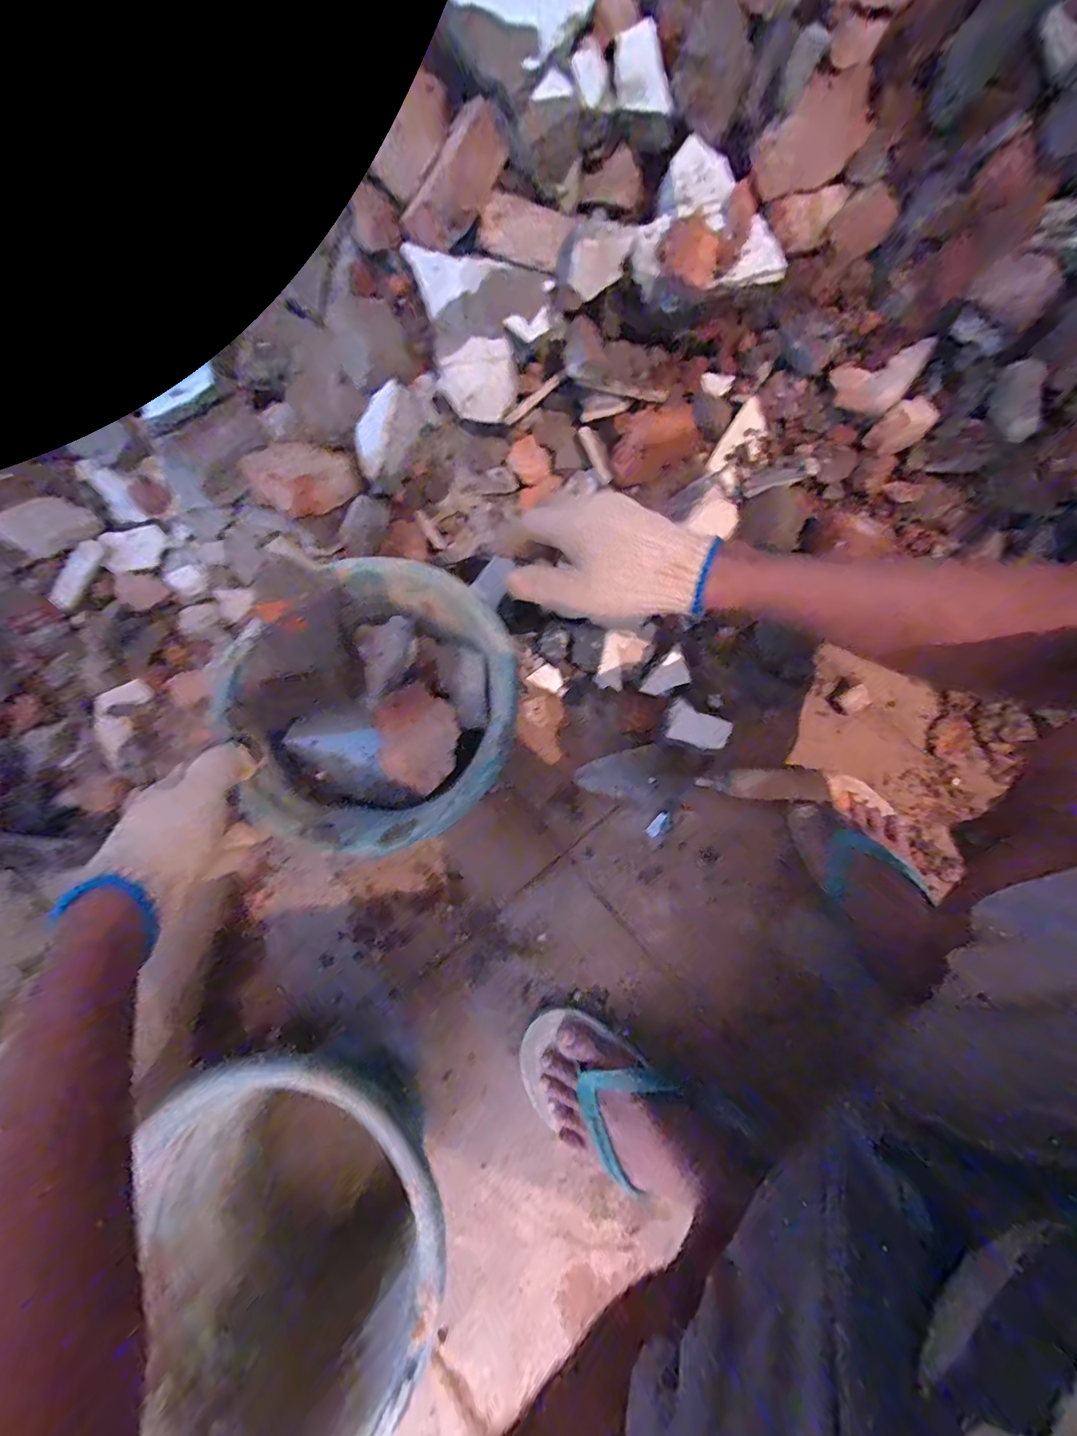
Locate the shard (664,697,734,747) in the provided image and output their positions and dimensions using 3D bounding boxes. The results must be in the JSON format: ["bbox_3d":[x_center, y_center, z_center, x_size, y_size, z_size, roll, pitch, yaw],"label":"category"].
[{"bbox_3d":[0.183,0.009,0.545,0.071,0.004,0.045,19,105,5],"label":"shard"}]

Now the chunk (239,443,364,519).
[{"bbox_3d":[-0.252,-0.258,0.509,0.101,0.050,0.084,-35,80,-6],"label":"chunk"}]

